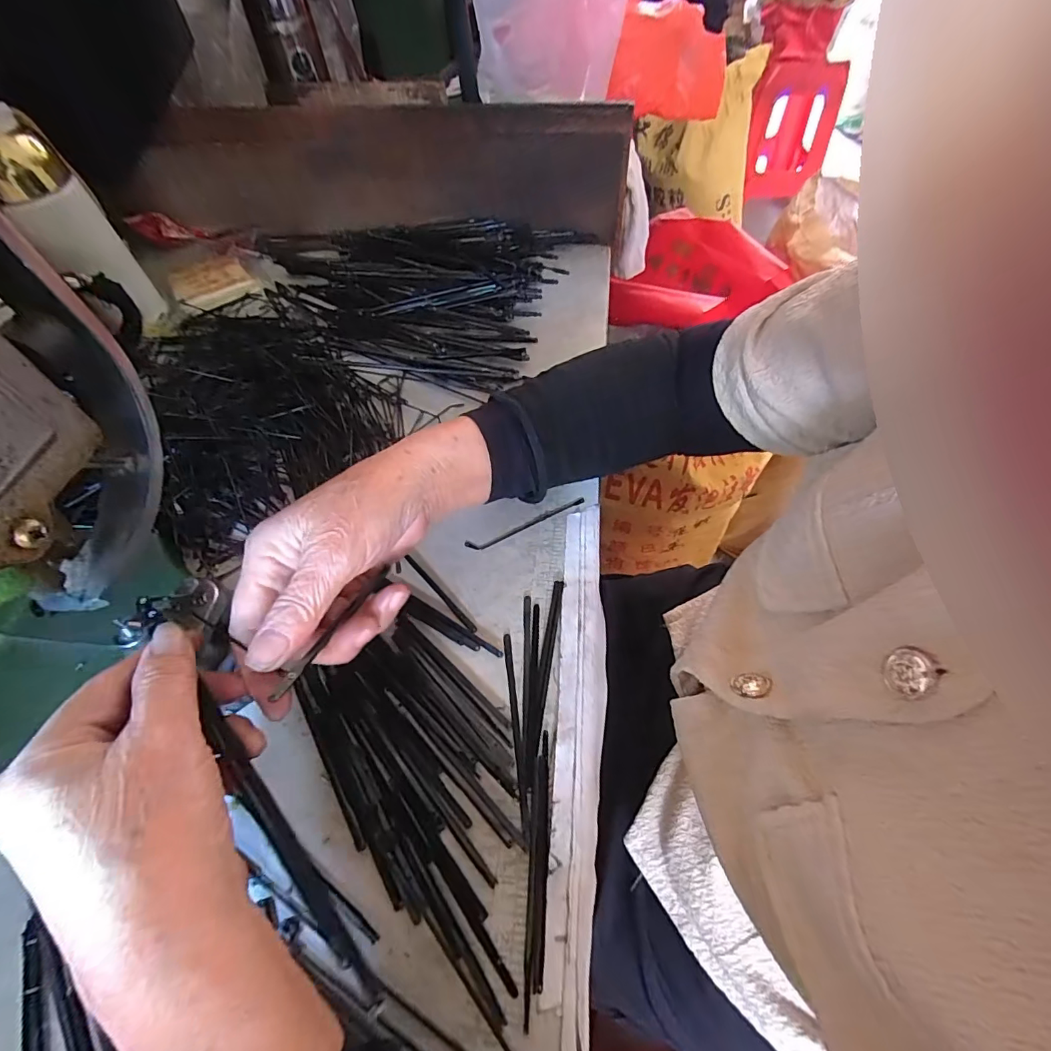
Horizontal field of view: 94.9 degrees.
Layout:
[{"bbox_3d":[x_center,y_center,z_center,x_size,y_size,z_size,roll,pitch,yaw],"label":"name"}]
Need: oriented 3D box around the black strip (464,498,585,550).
[{"bbox_3d":[0.001,-0.001,0.328,0.087,0.004,0.009,-23,57,-12],"label":"black strip"}]

